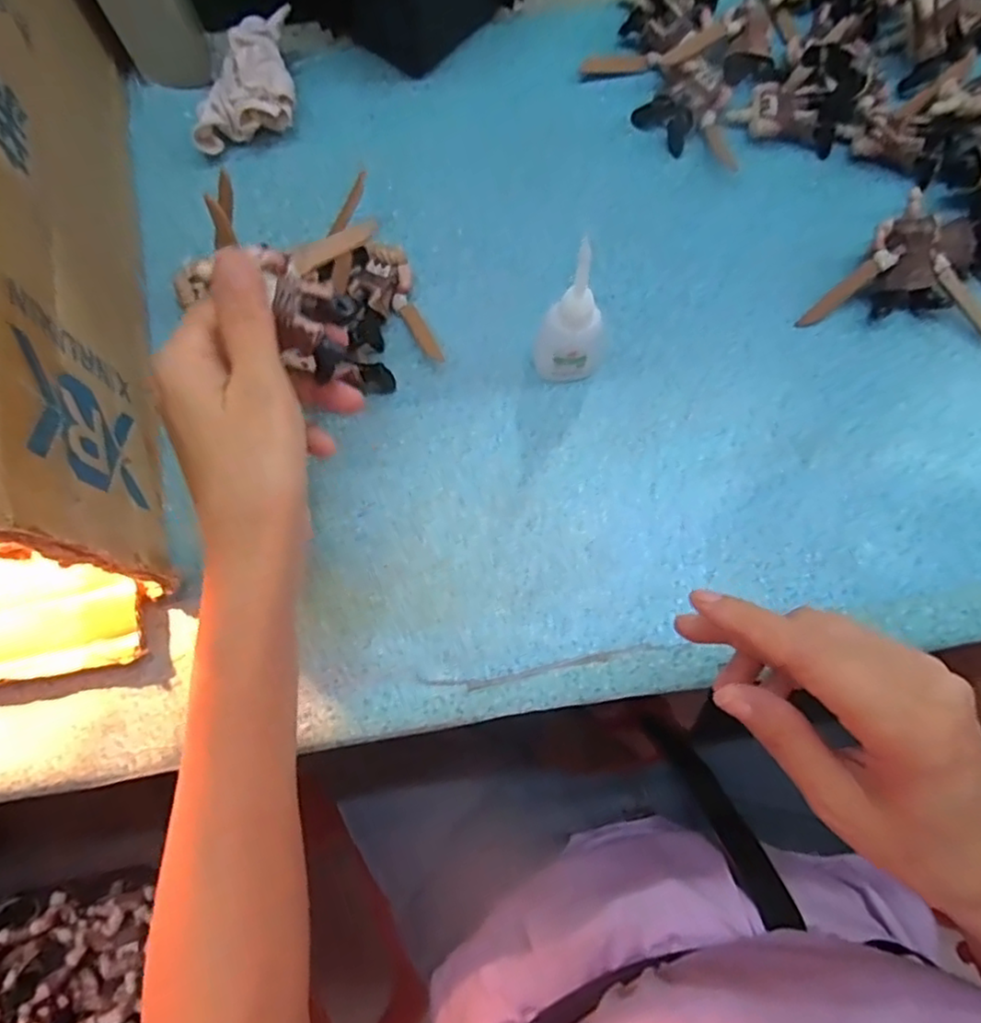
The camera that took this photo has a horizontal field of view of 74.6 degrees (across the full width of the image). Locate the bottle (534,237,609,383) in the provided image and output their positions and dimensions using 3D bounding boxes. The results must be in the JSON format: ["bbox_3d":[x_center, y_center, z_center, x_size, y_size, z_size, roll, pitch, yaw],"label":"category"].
[{"bbox_3d":[0.042,-0.094,0.306,0.035,0.093,0.031,16,78,5],"label":"bottle"}]

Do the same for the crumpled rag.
[{"bbox_3d":[-0.144,-0.252,0.378,0.061,0.036,0.069,-9,77,-1],"label":"crumpled rag"}]

